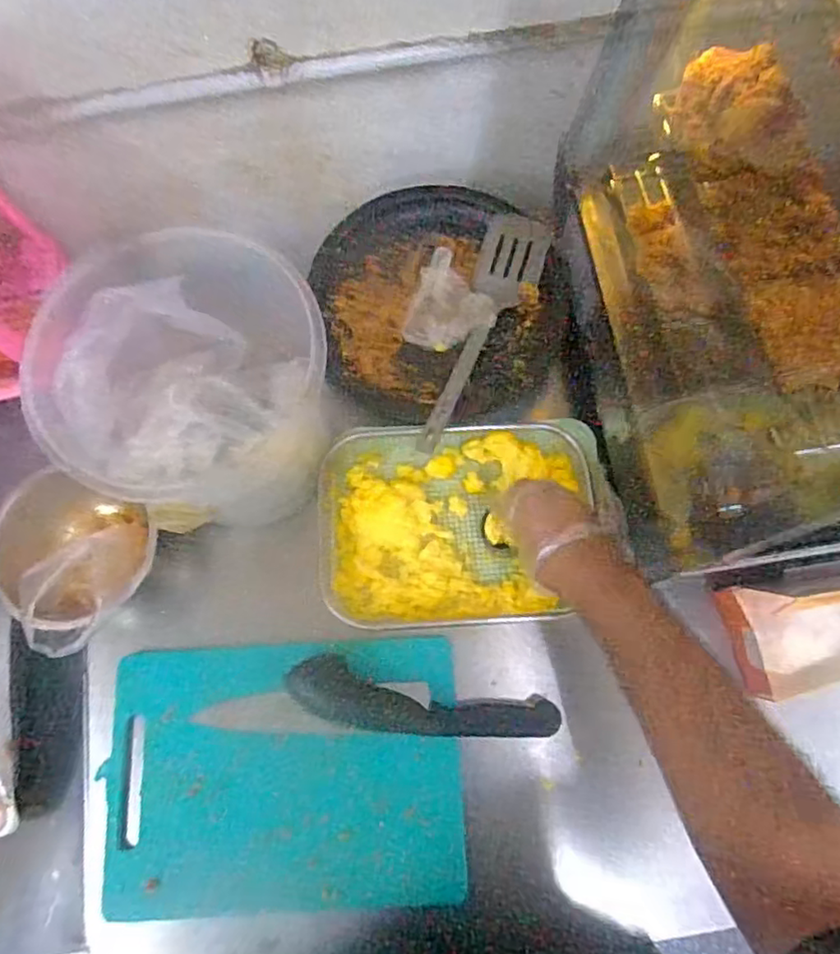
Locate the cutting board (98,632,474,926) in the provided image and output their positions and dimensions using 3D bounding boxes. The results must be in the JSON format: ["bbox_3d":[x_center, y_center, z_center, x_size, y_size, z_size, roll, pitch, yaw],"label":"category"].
[{"bbox_3d":[-0.137,0.305,0.662,0.354,0.023,0.250,-3,73,-2],"label":"cutting board"}]

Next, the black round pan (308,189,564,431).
[{"bbox_3d":[0.022,-0.211,0.777,0.281,0.071,0.293,0,74,1],"label":"black round pan"}]

